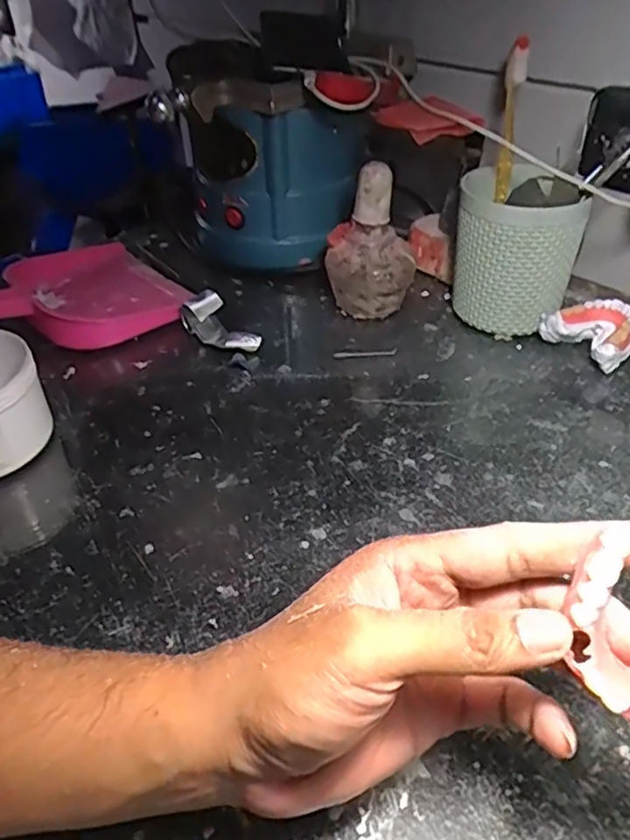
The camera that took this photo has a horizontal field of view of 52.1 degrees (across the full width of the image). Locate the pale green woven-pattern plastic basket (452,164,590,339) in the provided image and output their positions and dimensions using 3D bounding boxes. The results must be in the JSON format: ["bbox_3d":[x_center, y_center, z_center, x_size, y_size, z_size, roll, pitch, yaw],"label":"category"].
[{"bbox_3d":[0.157,-0.132,0.511,0.093,0.115,0.085,12,41,16],"label":"pale green woven-pattern plastic basket"}]

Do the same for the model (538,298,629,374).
[{"bbox_3d":[0.214,-0.067,0.496,0.054,0.033,0.063,-25,45,-26],"label":"model"}]

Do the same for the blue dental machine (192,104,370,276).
[{"bbox_3d":[-0.035,-0.213,0.593,0.151,0.137,0.099,-11,40,-11],"label":"blue dental machine"}]

